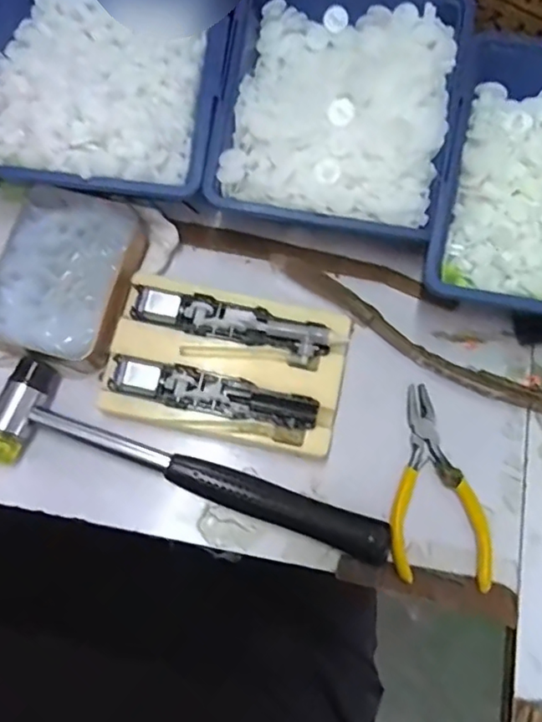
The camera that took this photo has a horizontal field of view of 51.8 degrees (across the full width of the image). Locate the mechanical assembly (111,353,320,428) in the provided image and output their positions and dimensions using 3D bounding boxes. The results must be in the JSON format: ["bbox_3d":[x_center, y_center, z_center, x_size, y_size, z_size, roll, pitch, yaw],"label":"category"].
[{"bbox_3d":[-0.032,0.018,0.322,0.120,0.010,0.022,11,72,3],"label":"mechanical assembly"}]

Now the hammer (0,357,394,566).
[{"bbox_3d":[-0.046,0.066,0.319,0.236,0.023,0.056,20,73,6],"label":"hammer"}]

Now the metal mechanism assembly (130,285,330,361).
[{"bbox_3d":[-0.023,-0.025,0.334,0.117,0.011,0.023,12,72,3],"label":"metal mechanism assembly"}]

